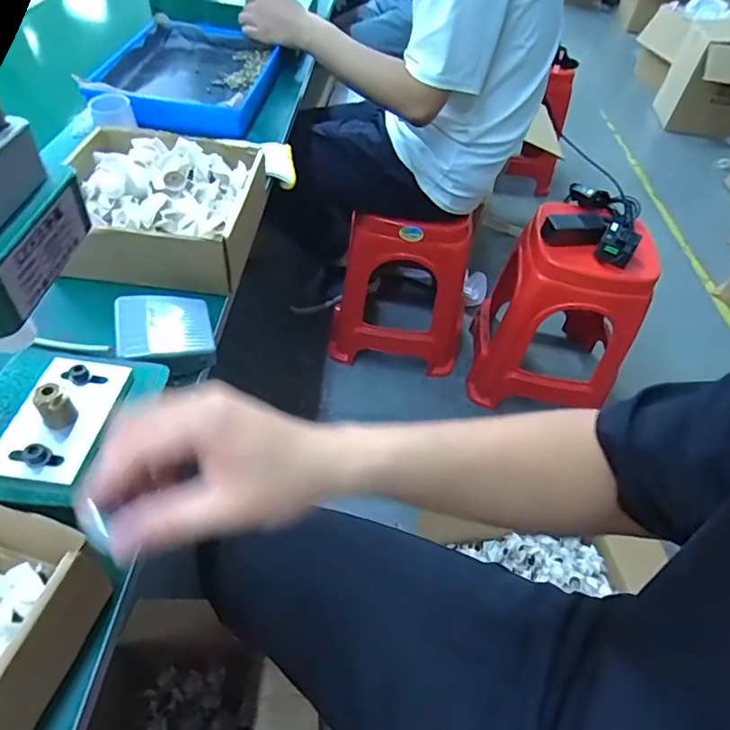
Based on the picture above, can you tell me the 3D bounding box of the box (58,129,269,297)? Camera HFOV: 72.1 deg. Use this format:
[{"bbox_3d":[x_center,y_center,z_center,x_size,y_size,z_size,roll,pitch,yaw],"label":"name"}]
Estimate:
[{"bbox_3d":[-0.221,-0.174,0.548,0.205,0.074,0.192,3,49,-4],"label":"box"}]

